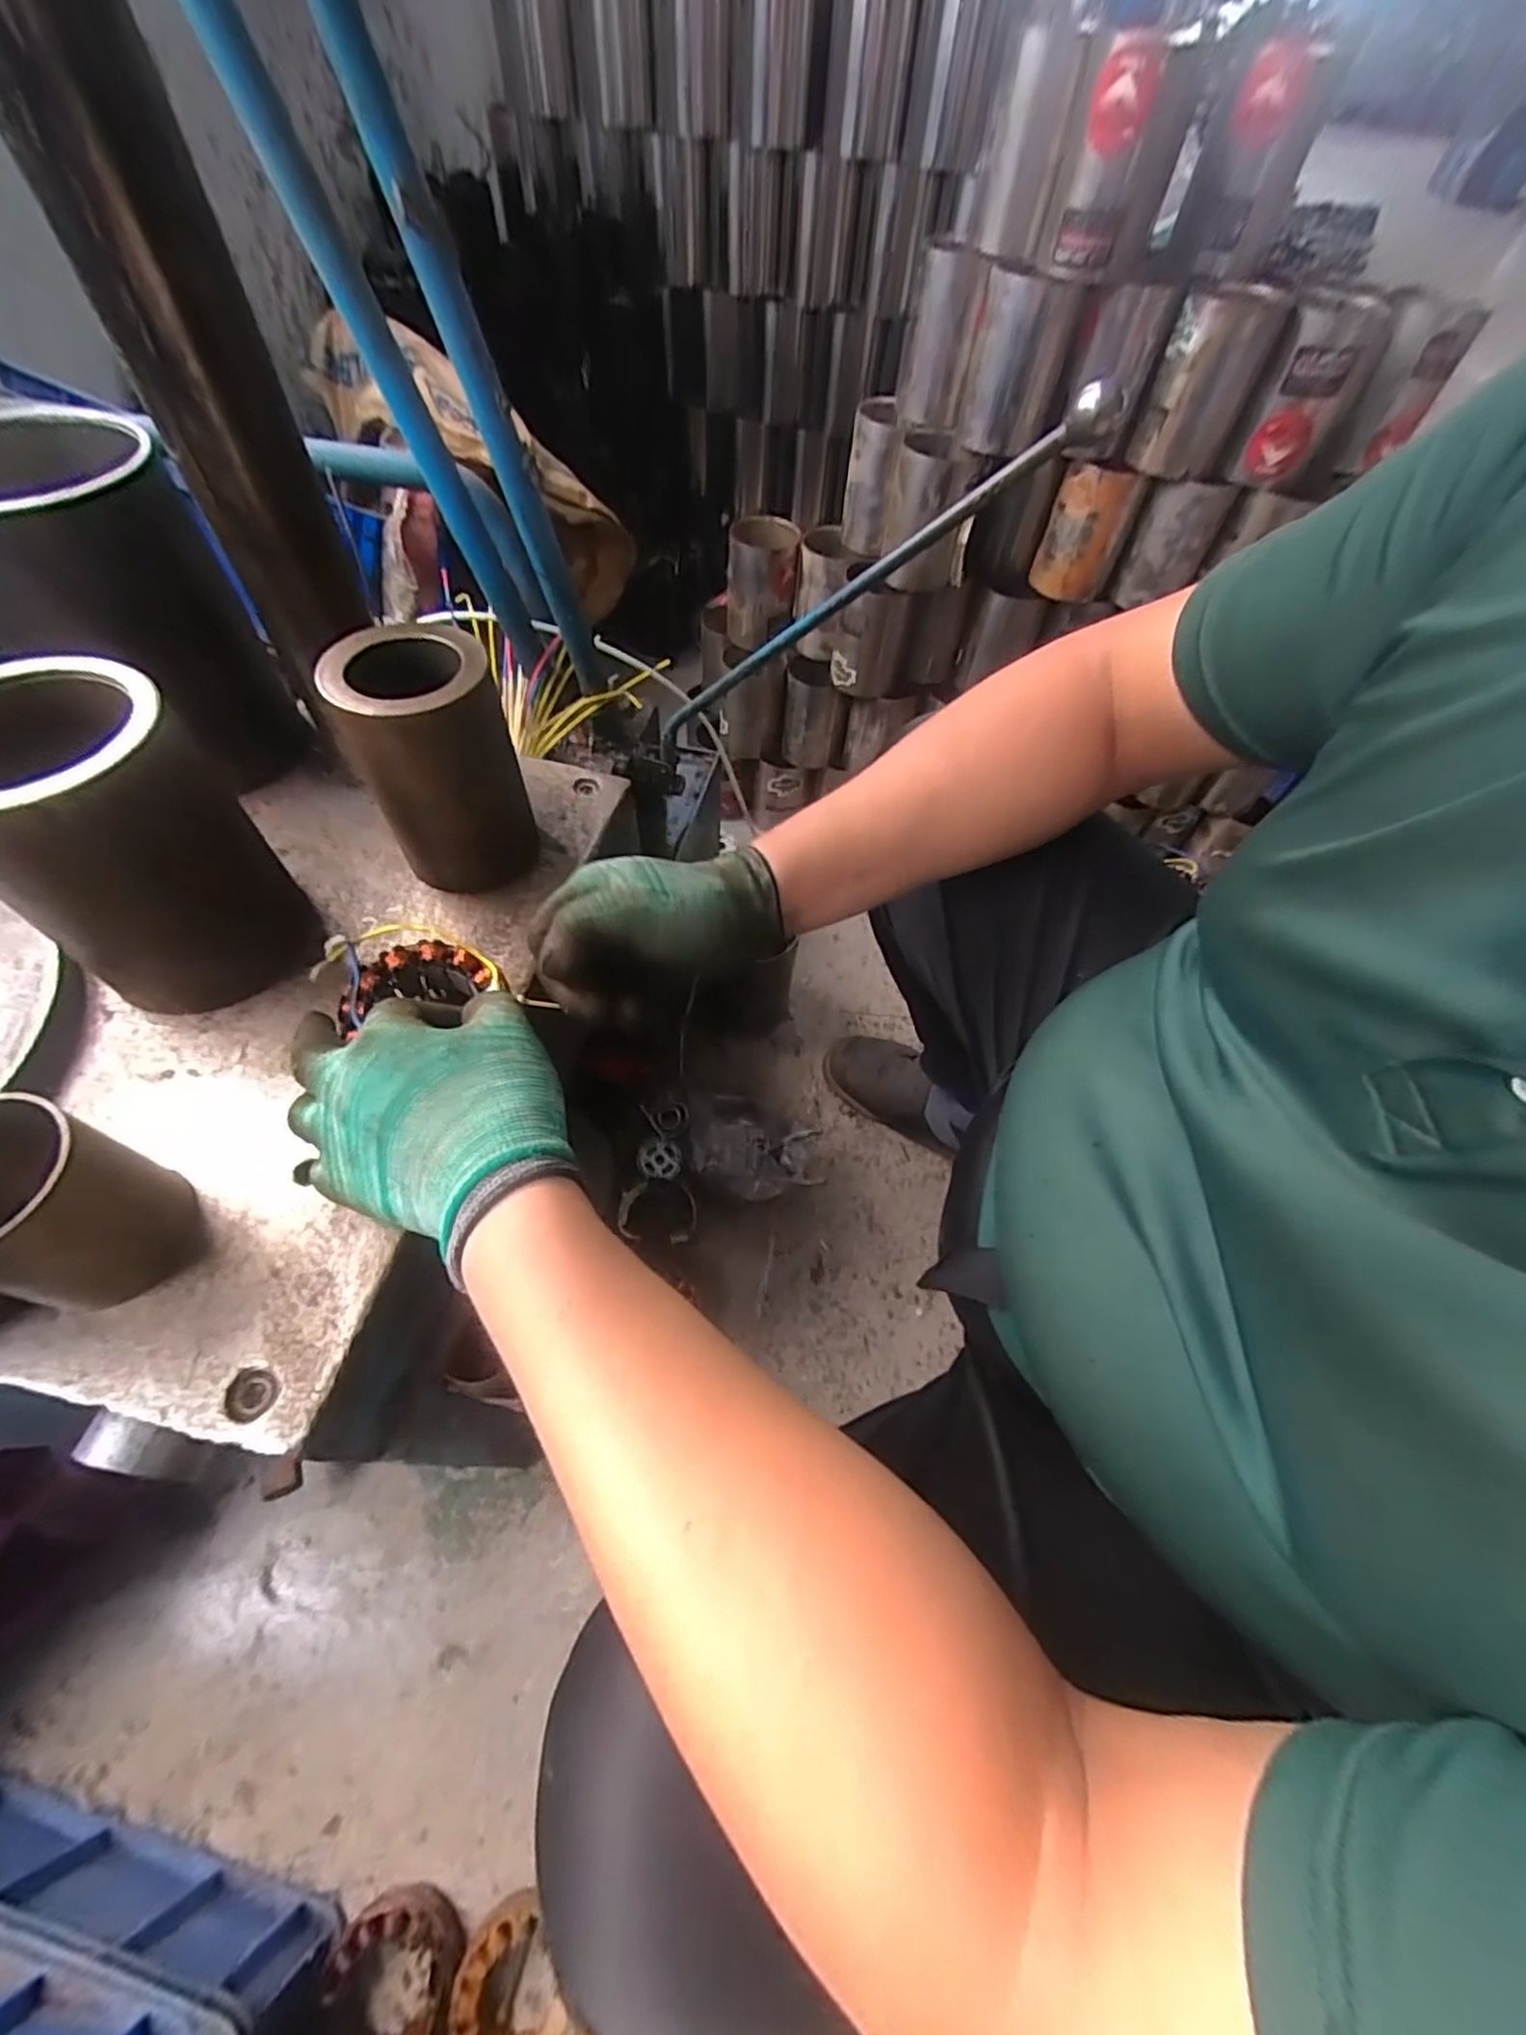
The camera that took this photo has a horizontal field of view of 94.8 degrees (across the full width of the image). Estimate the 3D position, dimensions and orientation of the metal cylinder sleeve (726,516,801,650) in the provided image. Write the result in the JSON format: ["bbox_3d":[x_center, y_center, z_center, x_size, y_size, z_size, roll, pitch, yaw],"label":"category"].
[{"bbox_3d":[-0.002,-0.585,0.952,0.091,0.133,0.079,-1,57,-4],"label":"metal cylinder sleeve"}]

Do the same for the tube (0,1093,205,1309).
[{"bbox_3d":[-0.311,0.085,0.306,0.065,0.087,0.071,40,63,20],"label":"tube"}]

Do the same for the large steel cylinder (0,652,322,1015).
[{"bbox_3d":[-0.335,-0.089,0.375,0.106,0.154,0.107,38,63,19],"label":"large steel cylinder"}]

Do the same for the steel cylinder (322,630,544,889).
[{"bbox_3d":[-0.198,-0.157,0.440,0.090,0.135,0.087,-21,61,-16],"label":"steel cylinder"}]

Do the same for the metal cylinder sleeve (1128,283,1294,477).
[{"bbox_3d":[0.442,-0.634,0.705,0.091,0.131,0.090,25,59,12],"label":"metal cylinder sleeve"}]

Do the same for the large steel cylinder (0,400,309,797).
[{"bbox_3d":[-0.409,-0.257,0.453,0.134,0.175,0.122,19,58,9],"label":"large steel cylinder"}]

